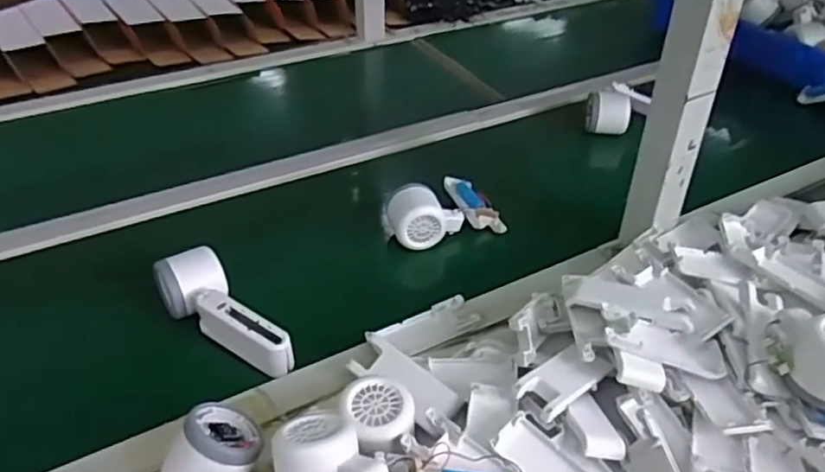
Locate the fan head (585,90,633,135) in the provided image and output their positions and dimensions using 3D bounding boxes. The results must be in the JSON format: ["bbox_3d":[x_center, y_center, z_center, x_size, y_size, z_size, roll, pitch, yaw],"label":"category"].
[{"bbox_3d":[0.281,-0.174,0.955,0.057,0.054,0.063,2,37,0],"label":"fan head"}]

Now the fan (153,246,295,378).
[{"bbox_3d":[-0.176,0.075,0.618,0.059,0.059,0.152,-29,46,-34],"label":"fan"}]

